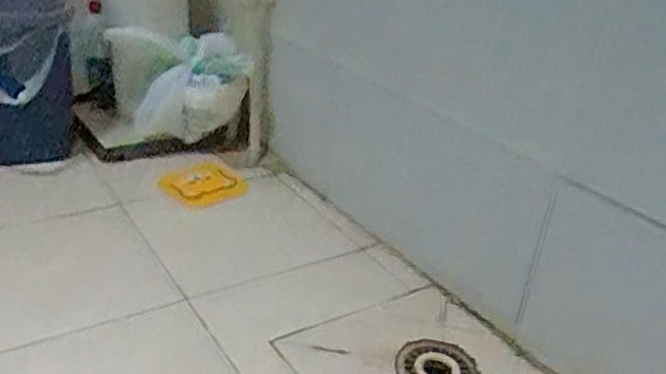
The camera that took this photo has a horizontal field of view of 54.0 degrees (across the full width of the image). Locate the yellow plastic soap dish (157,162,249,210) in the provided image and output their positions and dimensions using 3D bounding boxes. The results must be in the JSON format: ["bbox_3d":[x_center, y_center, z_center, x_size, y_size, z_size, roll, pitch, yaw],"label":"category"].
[{"bbox_3d":[-0.237,-0.004,1.184,0.136,0.026,0.128,27,35,37],"label":"yellow plastic soap dish"}]

